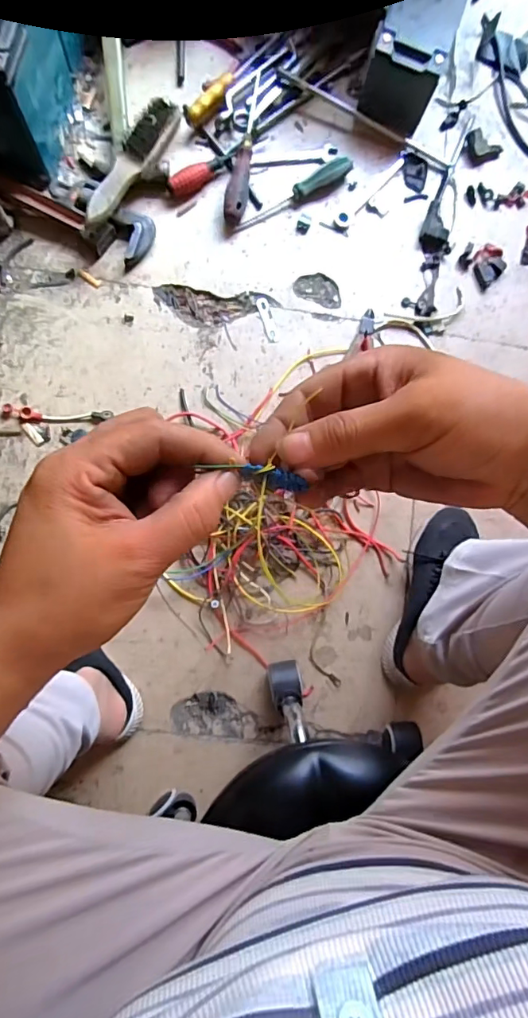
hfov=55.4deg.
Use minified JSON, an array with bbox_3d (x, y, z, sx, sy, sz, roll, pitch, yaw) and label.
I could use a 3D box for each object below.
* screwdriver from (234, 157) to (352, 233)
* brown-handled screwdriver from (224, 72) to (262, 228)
[{"bbox_3d":[0.045,-0.457,0.730,0.192,0.029,0.023,-33,88,-6],"label":"screwdriver"},{"bbox_3d":[-0.030,-0.517,0.723,0.030,0.030,0.220,7,85,-4],"label":"brown-handled screwdriver"}]

